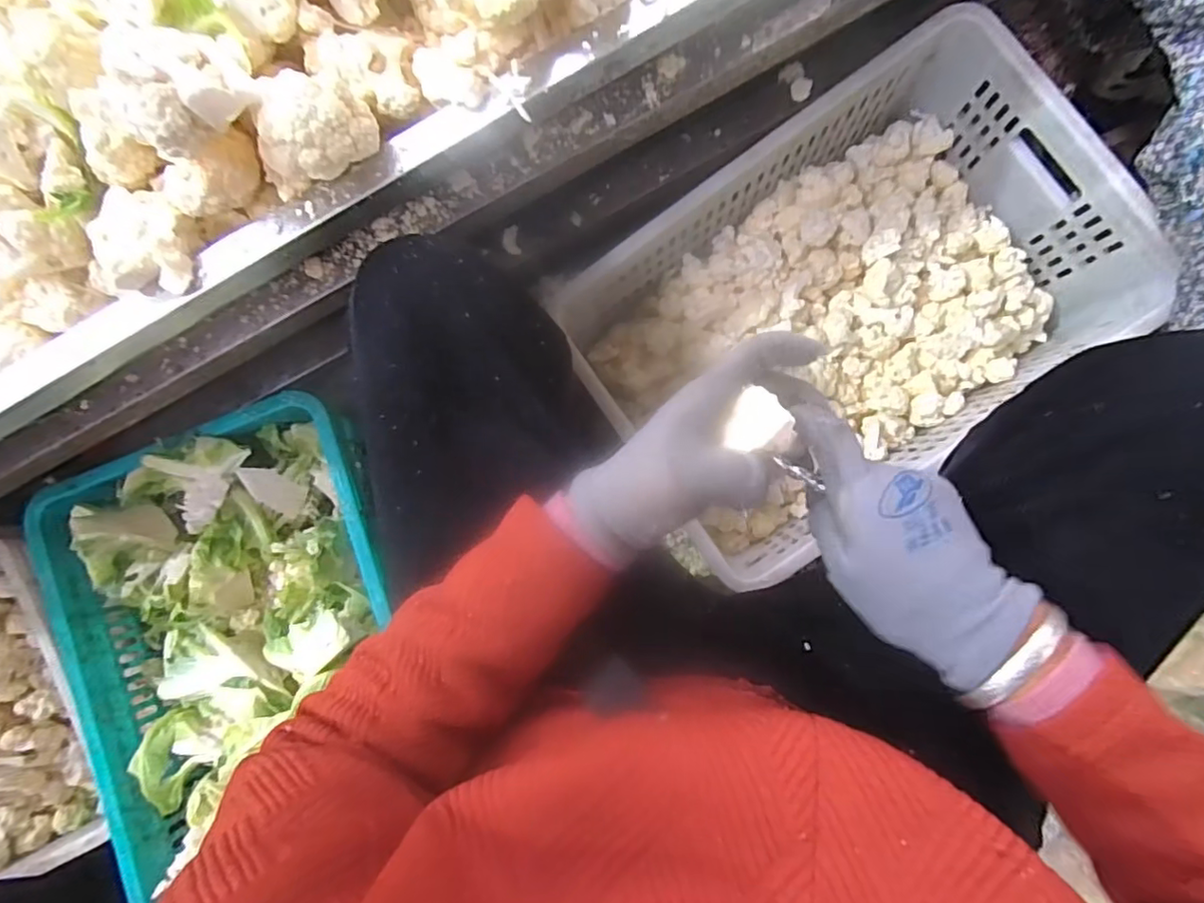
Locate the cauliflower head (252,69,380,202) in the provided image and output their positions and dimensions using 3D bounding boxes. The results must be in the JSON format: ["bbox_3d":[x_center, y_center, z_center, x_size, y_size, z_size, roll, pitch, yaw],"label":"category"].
[{"bbox_3d":[-0.197,-0.209,0.382,0.060,0.053,0.084,44,92,6],"label":"cauliflower head"}]

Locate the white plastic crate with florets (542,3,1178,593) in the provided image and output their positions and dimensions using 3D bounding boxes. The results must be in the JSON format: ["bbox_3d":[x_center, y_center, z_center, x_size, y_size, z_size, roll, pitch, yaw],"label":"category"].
[{"bbox_3d":[0.248,-0.153,0.617,0.483,0.143,0.343,-34,84,3],"label":"white plastic crate with florets"}]

